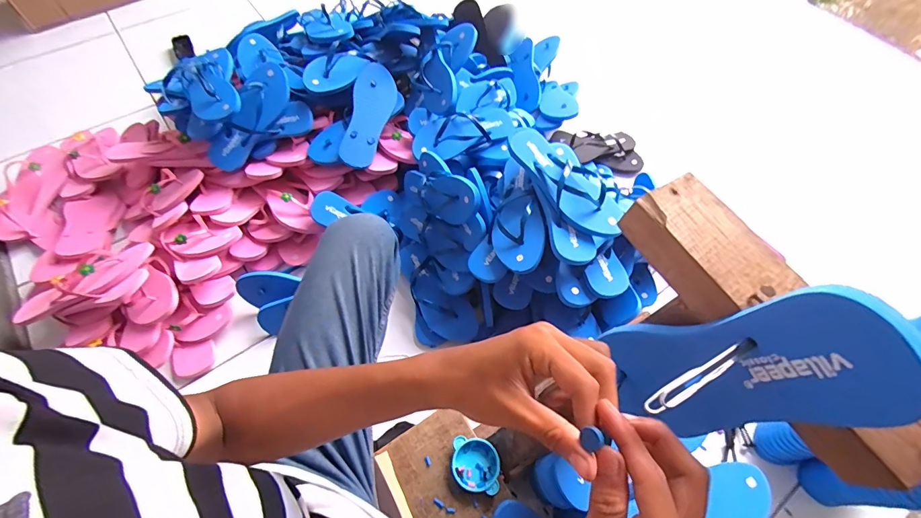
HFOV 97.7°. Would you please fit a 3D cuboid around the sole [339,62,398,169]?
[{"bbox_3d":[-0.201,-0.312,0.876,0.085,0.024,0.234,21,82,-17],"label":"sole"}]

